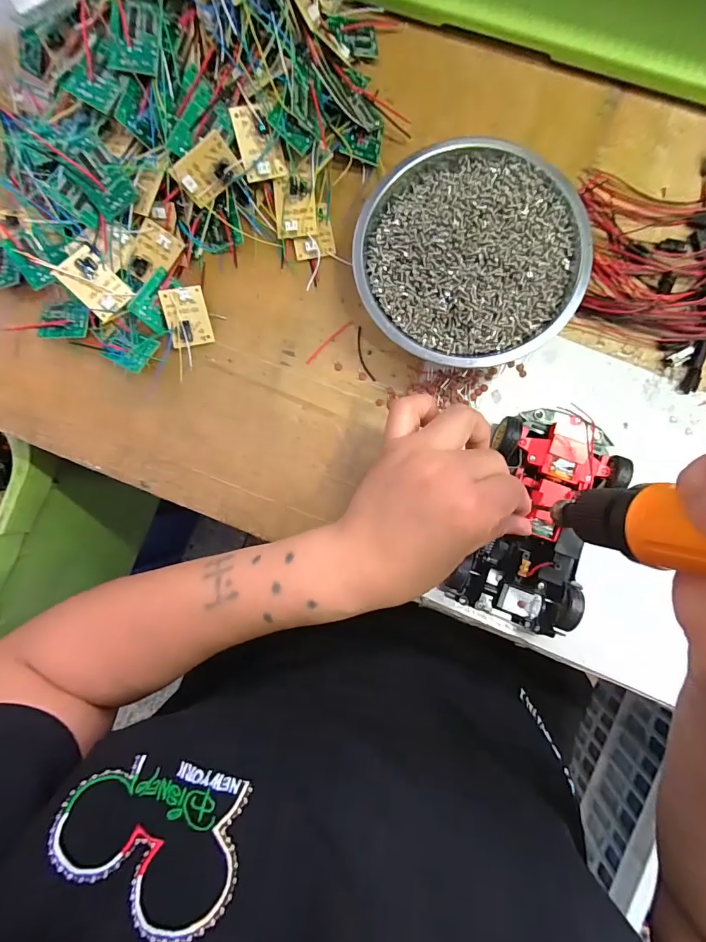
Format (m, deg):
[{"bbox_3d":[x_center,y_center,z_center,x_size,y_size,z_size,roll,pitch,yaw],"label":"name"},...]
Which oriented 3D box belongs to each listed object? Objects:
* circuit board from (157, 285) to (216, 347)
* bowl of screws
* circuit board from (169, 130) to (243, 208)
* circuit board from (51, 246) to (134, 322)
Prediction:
[{"bbox_3d":[-0.120,-0.112,0.315,0.030,0.007,0.041,-18,100,-25],"label":"circuit board"},{"bbox_3d":[0.076,-0.143,0.293,0.141,0.048,0.148,0,89,3],"label":"bowl of screws"},{"bbox_3d":[-0.095,-0.195,0.283,0.039,0.028,0.010,-32,54,12],"label":"circuit board"},{"bbox_3d":[-0.177,-0.128,0.297,0.028,0.005,0.041,-49,117,-13],"label":"circuit board"}]

